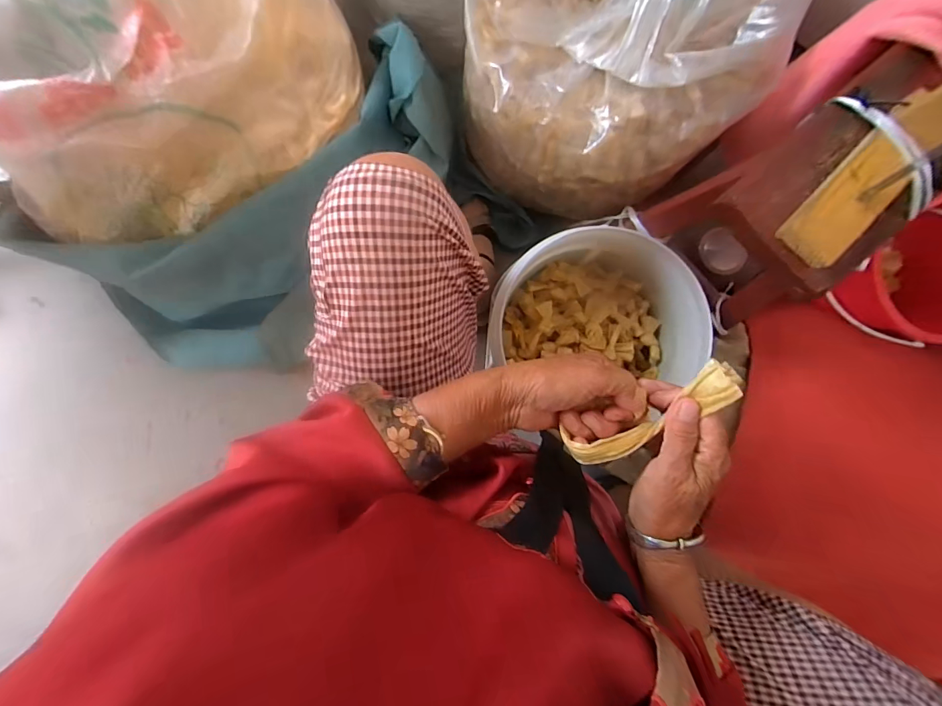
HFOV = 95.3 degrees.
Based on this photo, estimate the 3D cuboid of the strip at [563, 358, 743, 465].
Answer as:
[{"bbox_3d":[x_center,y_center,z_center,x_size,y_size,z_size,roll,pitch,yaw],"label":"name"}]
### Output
[{"bbox_3d":[0.135,0.048,0.322,0.128,0.026,0.039,-38,89,22],"label":"strip"}]

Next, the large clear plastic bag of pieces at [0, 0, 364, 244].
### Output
[{"bbox_3d":[-0.342,-0.306,0.459,0.454,0.238,0.229,-43,89,-1],"label":"large clear plastic bag of pieces"}]

